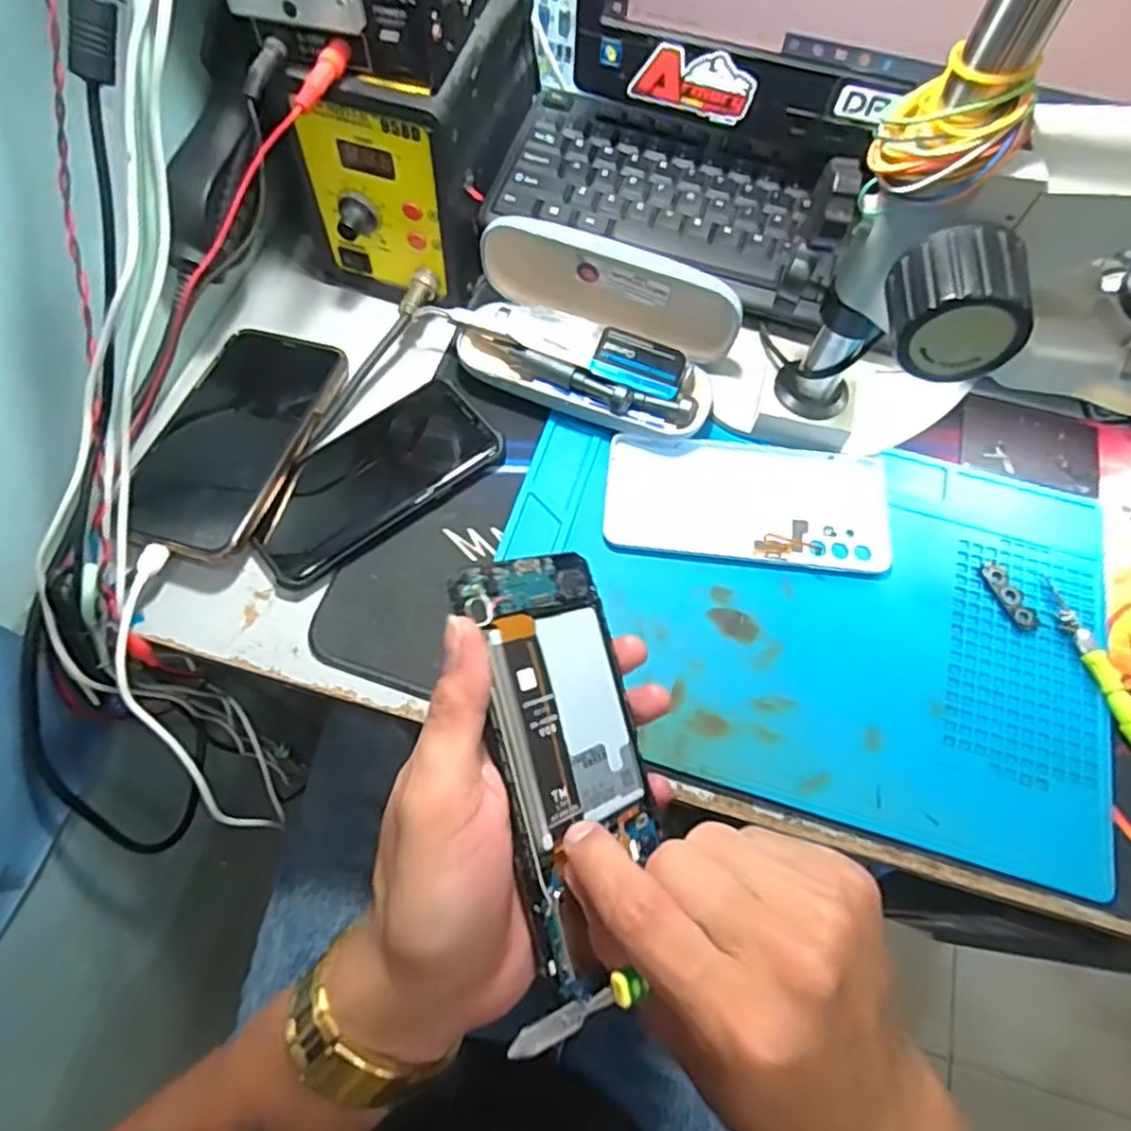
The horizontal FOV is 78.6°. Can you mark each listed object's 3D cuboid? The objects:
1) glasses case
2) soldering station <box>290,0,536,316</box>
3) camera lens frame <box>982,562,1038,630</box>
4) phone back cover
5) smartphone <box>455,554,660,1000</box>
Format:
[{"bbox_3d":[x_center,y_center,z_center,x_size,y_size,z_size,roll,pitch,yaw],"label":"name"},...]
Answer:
[{"bbox_3d":[0.016,-0.140,0.413,0.162,0.070,0.088,16,67,6],"label":"glasses case"},{"bbox_3d":[-0.096,-0.268,0.431,0.111,0.127,0.163,16,67,5],"label":"soldering station"},{"bbox_3d":[0.251,0.017,0.390,0.013,0.004,0.042,-21,69,-10],"label":"camera lens frame"},{"bbox_3d":[0.108,-0.038,0.410,0.164,0.006,0.076,6,67,1],"label":"phone back cover"},{"bbox_3d":[0.003,0.068,0.267,0.071,0.006,0.145,-10,82,-46],"label":"smartphone"}]

